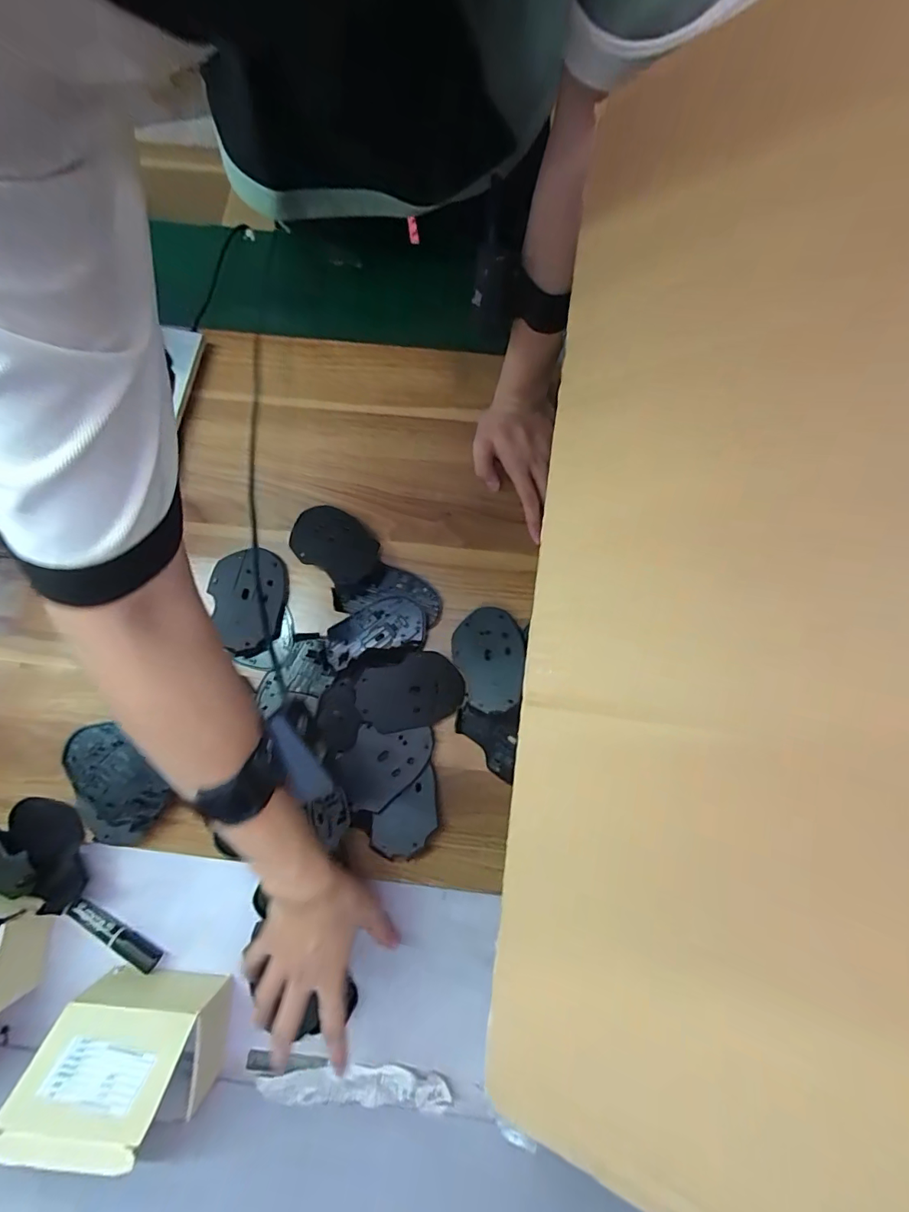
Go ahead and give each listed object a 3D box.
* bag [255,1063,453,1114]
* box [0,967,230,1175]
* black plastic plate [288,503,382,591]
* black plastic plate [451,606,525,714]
[{"bbox_3d":[-0.097,0.464,0.463,0.183,0.015,0.033,4,79,2],"label":"bag"},{"bbox_3d":[-0.288,0.400,0.420,0.129,0.126,0.091,6,79,2],"label":"box"},{"bbox_3d":[-0.129,-0.066,0.528,0.105,0.011,0.071,35,80,14],"label":"black plastic plate"},{"bbox_3d":[0.035,0.056,0.505,0.073,0.007,0.107,-8,67,12],"label":"black plastic plate"}]

